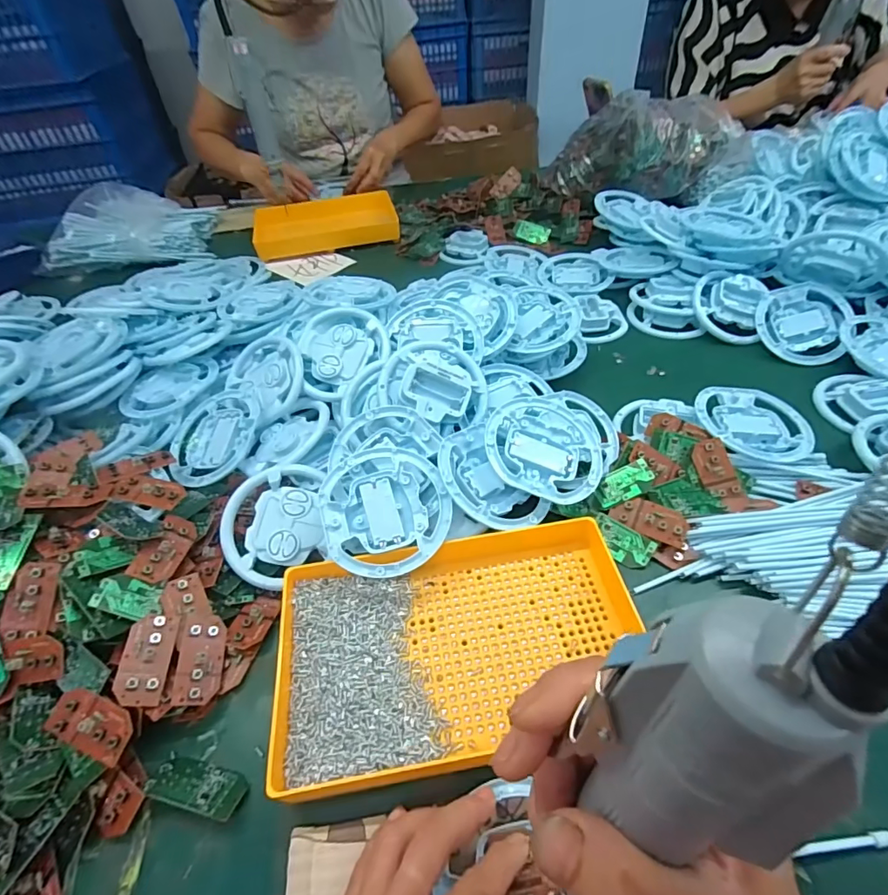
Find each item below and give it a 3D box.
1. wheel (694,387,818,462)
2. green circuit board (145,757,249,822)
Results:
[{"bbox_3d":[0.297,-0.025,0.468,0.097,0.017,0.098,-2,47,3],"label":"wheel"},{"bbox_3d":[-0.156,0.212,0.304,0.061,0.004,0.028,6,15,13],"label":"green circuit board"}]

